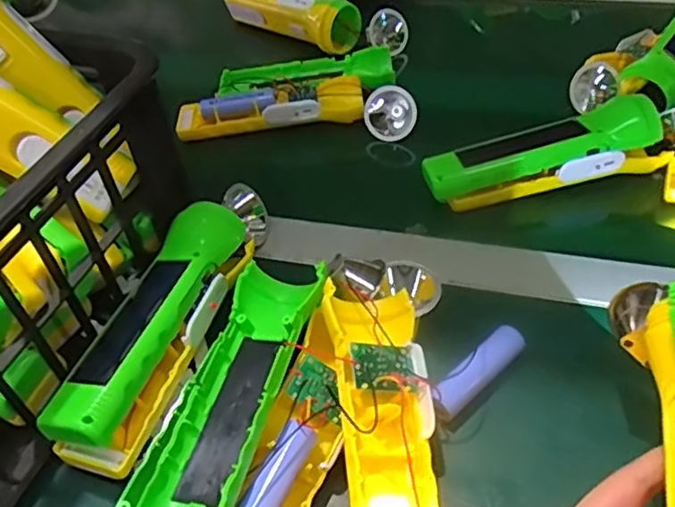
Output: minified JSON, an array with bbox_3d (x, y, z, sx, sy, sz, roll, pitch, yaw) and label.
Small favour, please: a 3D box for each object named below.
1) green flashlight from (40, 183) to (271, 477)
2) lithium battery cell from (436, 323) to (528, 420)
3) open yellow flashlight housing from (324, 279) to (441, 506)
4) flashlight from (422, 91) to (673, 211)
[{"bbox_3d":[-0.096,0.029,0.379,0.051,0.045,0.206,11,49,17],"label":"green flashlight"},{"bbox_3d":[0.078,0.068,0.349,0.018,0.020,0.067,34,59,32],"label":"lithium battery cell"},{"bbox_3d":[0.023,0.085,0.305,0.050,0.035,0.163,-8,46,0],"label":"open yellow flashlight housing"},{"bbox_3d":[0.150,-0.077,0.454,0.175,0.046,0.042,-10,46,-2],"label":"flashlight"}]

